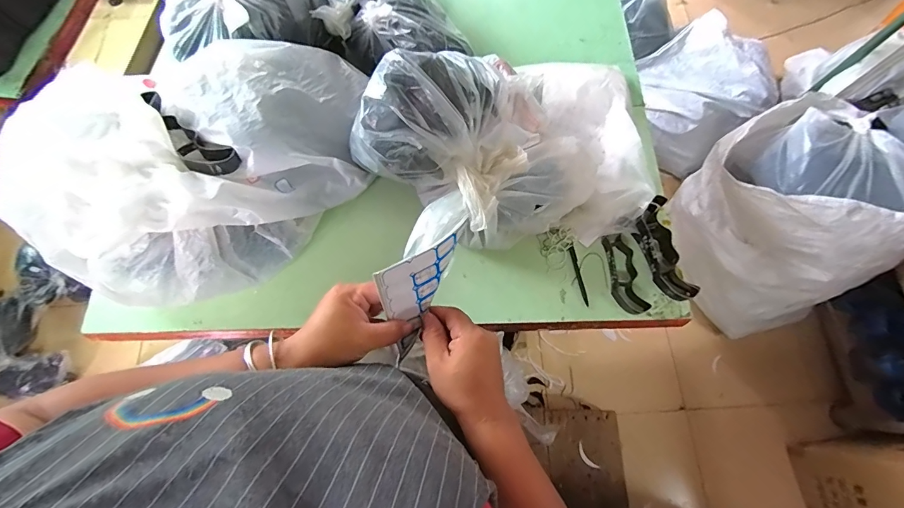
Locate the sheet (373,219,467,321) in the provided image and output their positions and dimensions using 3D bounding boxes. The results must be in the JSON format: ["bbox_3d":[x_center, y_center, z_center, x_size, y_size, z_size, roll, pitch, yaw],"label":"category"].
[{"bbox_3d":[-0.029,0.026,0.390,0.092,0.077,0.011,-25,46,-24],"label":"sheet"}]

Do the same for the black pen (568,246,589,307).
[{"bbox_3d":[0.271,0.047,0.825,0.016,0.008,0.129,-11,72,-5],"label":"black pen"}]

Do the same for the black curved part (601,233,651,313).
[{"bbox_3d":[0.361,0.041,0.814,0.054,0.037,0.169,-5,72,-3],"label":"black curved part"}]

